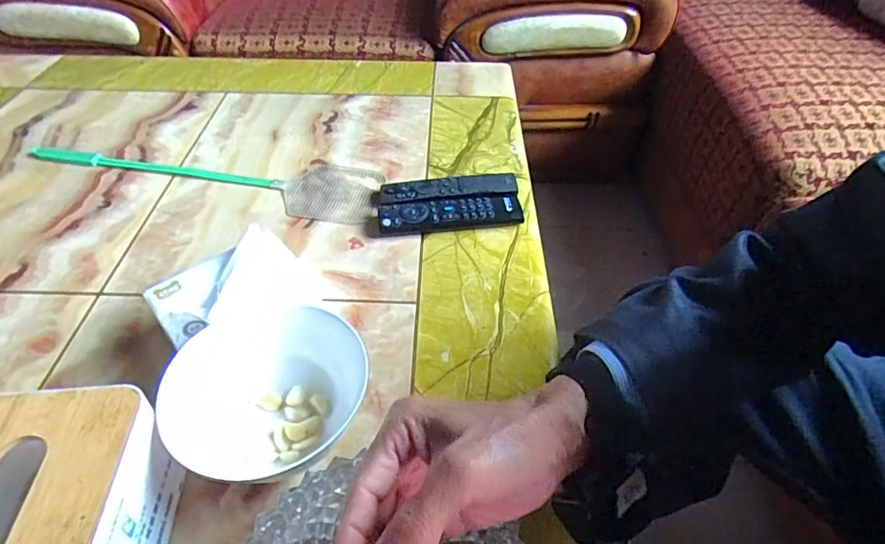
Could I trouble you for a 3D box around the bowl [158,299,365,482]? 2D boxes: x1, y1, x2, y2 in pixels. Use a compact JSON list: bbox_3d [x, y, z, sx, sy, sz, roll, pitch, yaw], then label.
[{"bbox_3d":[-0.134,0.093,0.395,0.118,0.065,0.137,23,50,20],"label":"bowl"}]

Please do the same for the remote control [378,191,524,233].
[{"bbox_3d":[0.008,-0.066,0.579,0.159,0.020,0.046,-4,46,-4],"label":"remote control"}]

